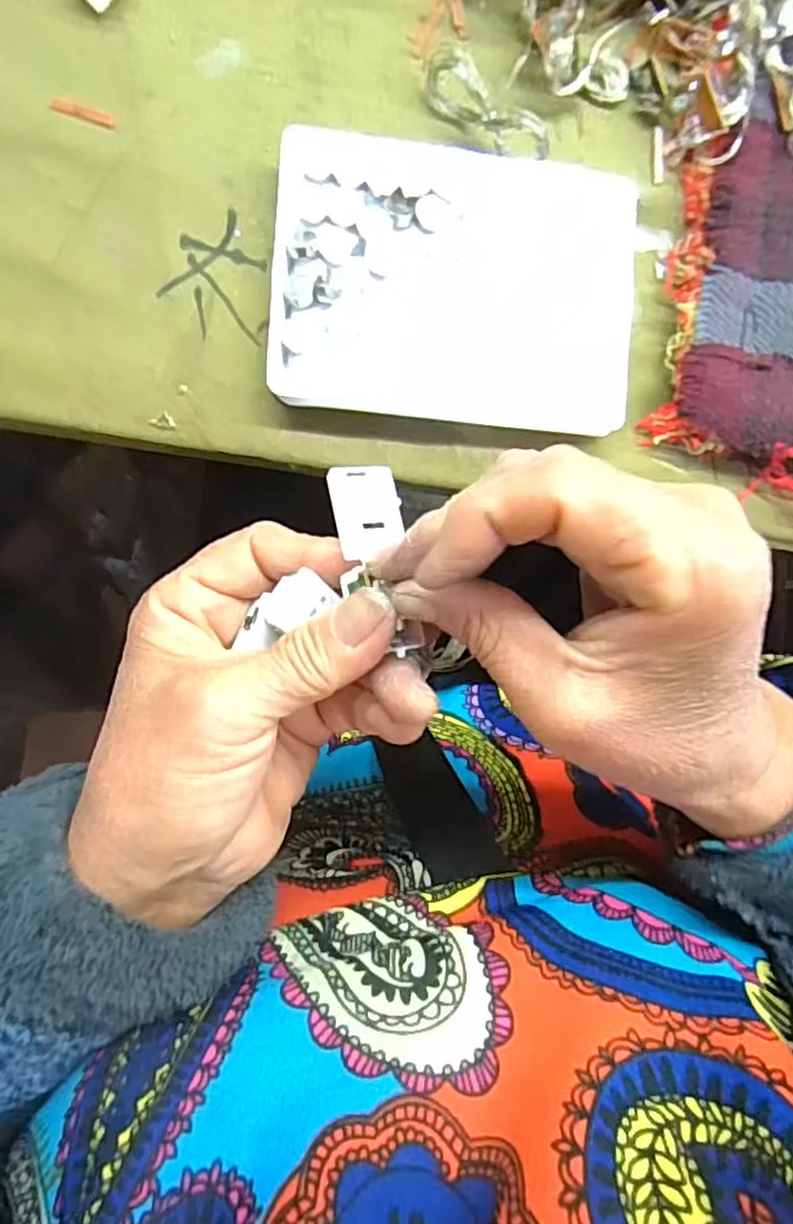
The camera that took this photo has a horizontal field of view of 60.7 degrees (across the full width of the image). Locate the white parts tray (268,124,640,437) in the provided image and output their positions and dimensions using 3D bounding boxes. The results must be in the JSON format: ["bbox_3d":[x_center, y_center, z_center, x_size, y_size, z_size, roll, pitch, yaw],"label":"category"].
[{"bbox_3d":[0.022,-0.120,0.247,0.129,0.013,0.097,5,90,-8],"label":"white parts tray"}]

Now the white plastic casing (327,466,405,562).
[{"bbox_3d":[-0.008,-0.030,0.200,0.021,0.004,0.029,-8,80,-27],"label":"white plastic casing"}]

